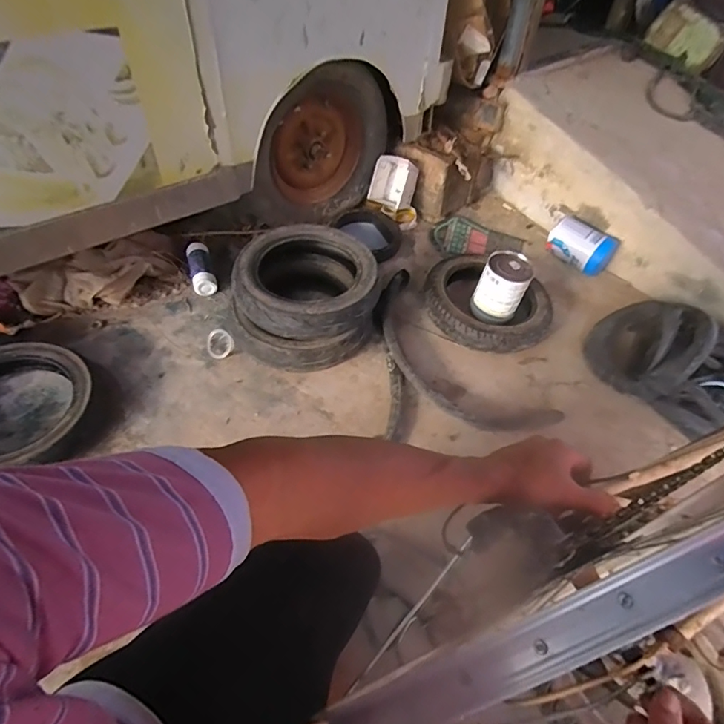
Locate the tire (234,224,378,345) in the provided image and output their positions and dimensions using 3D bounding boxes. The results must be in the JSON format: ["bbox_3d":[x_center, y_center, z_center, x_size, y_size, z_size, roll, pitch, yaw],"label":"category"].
[{"bbox_3d":[-0.142,-0.208,1.216,0.356,0.115,0.359,2,48,-1],"label":"tire"}]

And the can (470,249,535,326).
[{"bbox_3d":[0.395,-0.204,1.327,0.129,0.181,0.129,1,48,-2],"label":"can"}]

